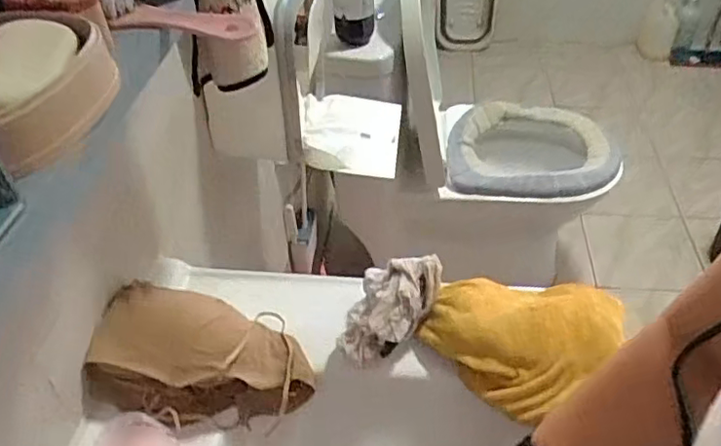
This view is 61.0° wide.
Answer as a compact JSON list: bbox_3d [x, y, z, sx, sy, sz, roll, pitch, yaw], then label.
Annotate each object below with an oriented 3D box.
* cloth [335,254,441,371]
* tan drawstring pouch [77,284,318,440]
[{"bbox_3d":[0.029,0.083,0.604,0.081,0.050,0.110,13,45,16],"label":"cloth"},{"bbox_3d":[-0.146,0.122,0.578,0.194,0.110,0.120,0,43,3],"label":"tan drawstring pouch"}]

